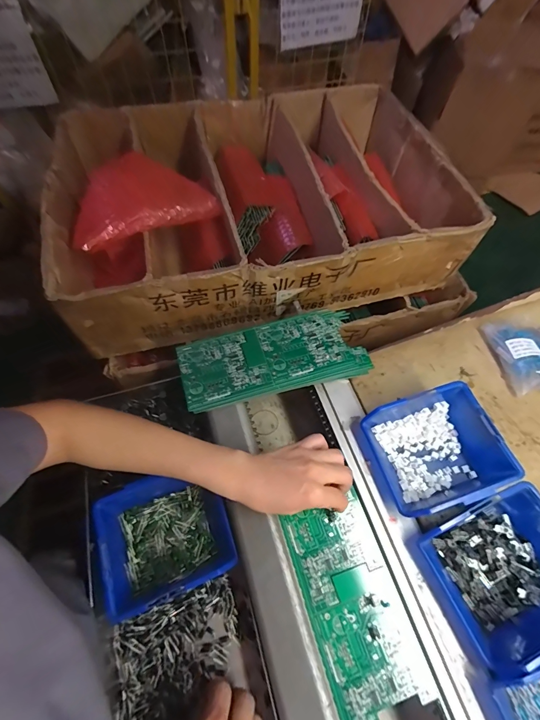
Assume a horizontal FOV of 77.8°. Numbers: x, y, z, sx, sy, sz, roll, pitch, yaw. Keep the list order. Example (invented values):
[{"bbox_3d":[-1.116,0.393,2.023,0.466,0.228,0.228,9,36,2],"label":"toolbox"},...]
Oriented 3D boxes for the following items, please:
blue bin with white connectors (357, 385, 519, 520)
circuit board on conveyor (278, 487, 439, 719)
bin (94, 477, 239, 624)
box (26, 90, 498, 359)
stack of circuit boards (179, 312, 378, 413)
[{"bbox_3d":[0.192,0.104,0.391,0.143,0.063,0.121,-15,63,-10],"label":"blue bin with white connectors"},{"bbox_3d":[0.086,0.253,0.341,0.095,0.007,0.193,-14,60,-10],"label":"circuit board on conveyor"},{"bbox_3d":[-0.117,0.201,0.383,0.136,0.055,0.122,-18,64,-12],"label":"bin"},{"bbox_3d":[-0.022,-0.257,0.586,0.635,0.173,0.406,-16,63,-11],"label":"box"},{"bbox_3d":[0.004,-0.001,0.451,0.243,0.027,0.102,-14,63,-9],"label":"stack of circuit boards"}]

